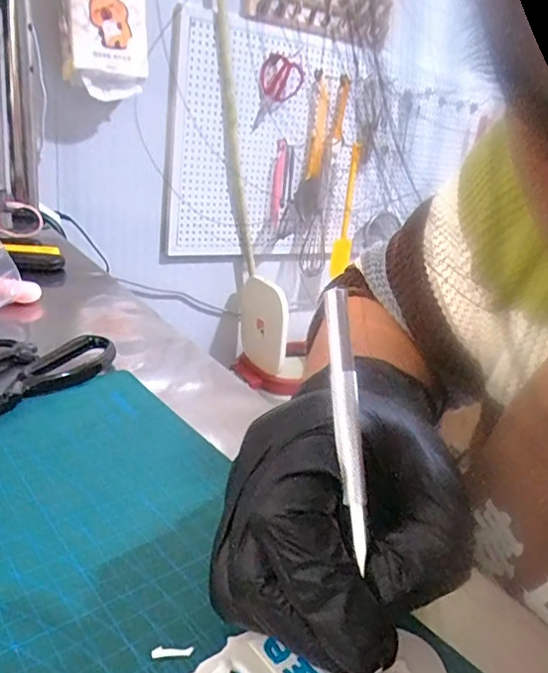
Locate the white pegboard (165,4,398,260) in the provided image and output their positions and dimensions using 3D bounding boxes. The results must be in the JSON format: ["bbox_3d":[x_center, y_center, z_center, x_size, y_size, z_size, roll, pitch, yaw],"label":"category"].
[{"bbox_3d":[0.051,-0.432,1.309,0.622,0.492,0.040,-4,16,-31],"label":"white pegboard"}]

